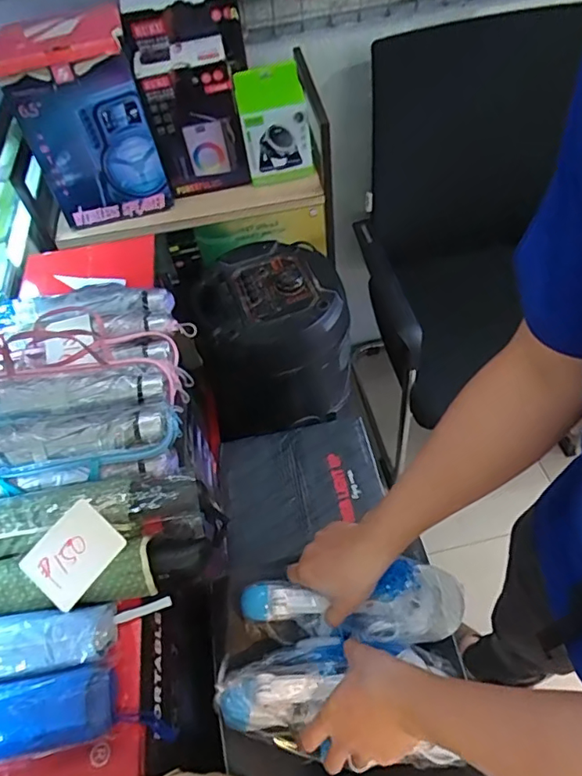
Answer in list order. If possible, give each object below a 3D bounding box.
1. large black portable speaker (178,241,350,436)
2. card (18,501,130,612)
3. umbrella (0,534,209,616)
[{"bbox_3d":[-0.028,-0.089,0.967,0.259,0.209,0.273,-12,54,-3],"label":"large black portable speaker"},{"bbox_3d":[-0.212,0.161,0.514,0.066,0.007,0.087,43,81,4],"label":"card"},{"bbox_3d":[-0.229,0.185,0.522,0.289,0.040,0.061,-10,54,-1],"label":"umbrella"}]

